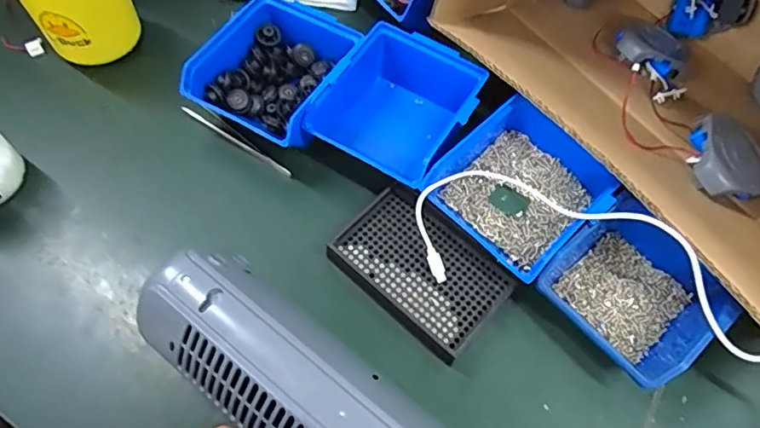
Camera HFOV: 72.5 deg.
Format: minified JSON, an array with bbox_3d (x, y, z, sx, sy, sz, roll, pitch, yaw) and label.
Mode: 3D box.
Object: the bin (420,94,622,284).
[{"bbox_3d":[0.122,-0.025,0.436,0.138,0.051,0.118,-39,70,-21],"label":"bin"}]

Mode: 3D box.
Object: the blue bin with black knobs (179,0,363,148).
[{"bbox_3d":[-0.094,-0.132,0.487,0.116,0.058,0.139,29,64,12],"label":"blue bin with black knobs"}]

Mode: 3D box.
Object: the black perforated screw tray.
[{"bbox_3d":[0.034,0.044,0.424,0.134,0.022,0.088,41,67,17],"label":"black perforated screw tray"}]

